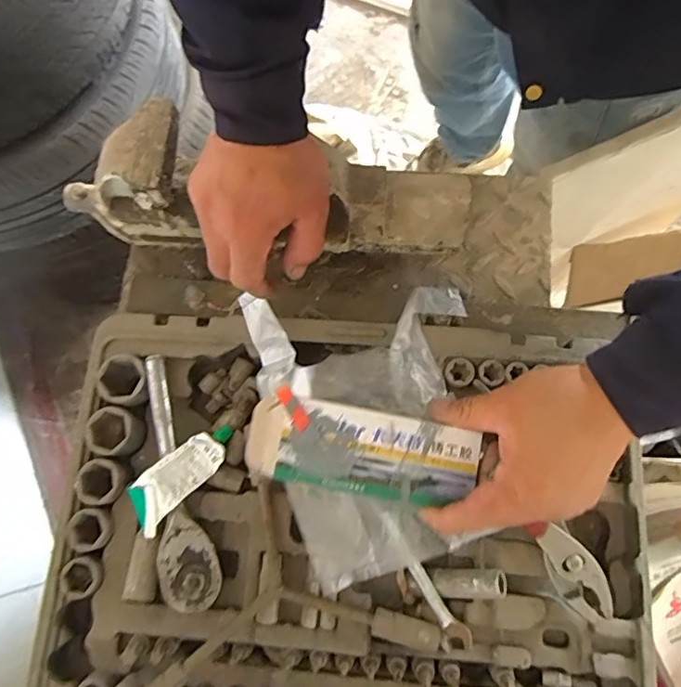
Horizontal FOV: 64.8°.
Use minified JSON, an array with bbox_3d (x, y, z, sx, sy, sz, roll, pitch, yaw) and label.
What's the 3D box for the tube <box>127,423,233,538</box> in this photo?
[{"bbox_3d":[-0.128,0.103,0.430,0.037,0.021,0.097,39,80,12],"label":"tube"}]

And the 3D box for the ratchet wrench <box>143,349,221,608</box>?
[{"bbox_3d":[-0.132,0.105,0.427,0.040,0.025,0.202,-13,75,-1],"label":"ratchet wrench"}]

